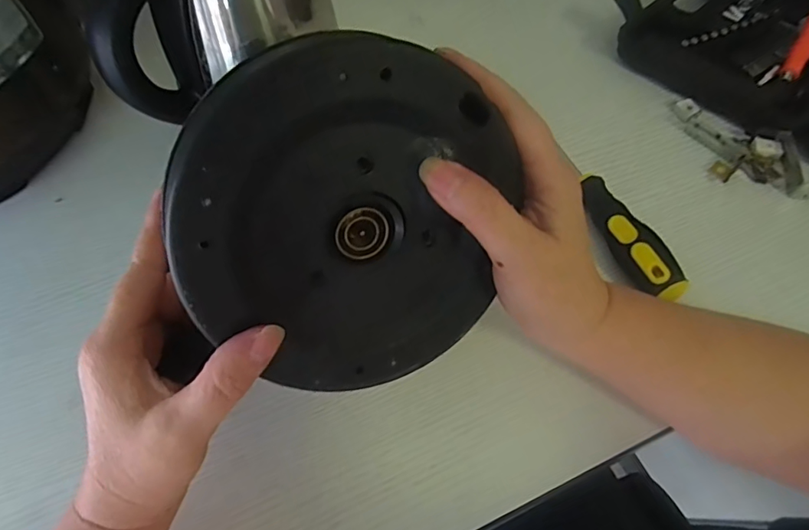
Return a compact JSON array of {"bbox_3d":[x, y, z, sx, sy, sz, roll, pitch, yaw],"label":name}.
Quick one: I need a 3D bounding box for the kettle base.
[{"bbox_3d":[-0.020,-0.015,0.208,0.138,0.140,0.012,0,23,-26],"label":"kettle base"}]

